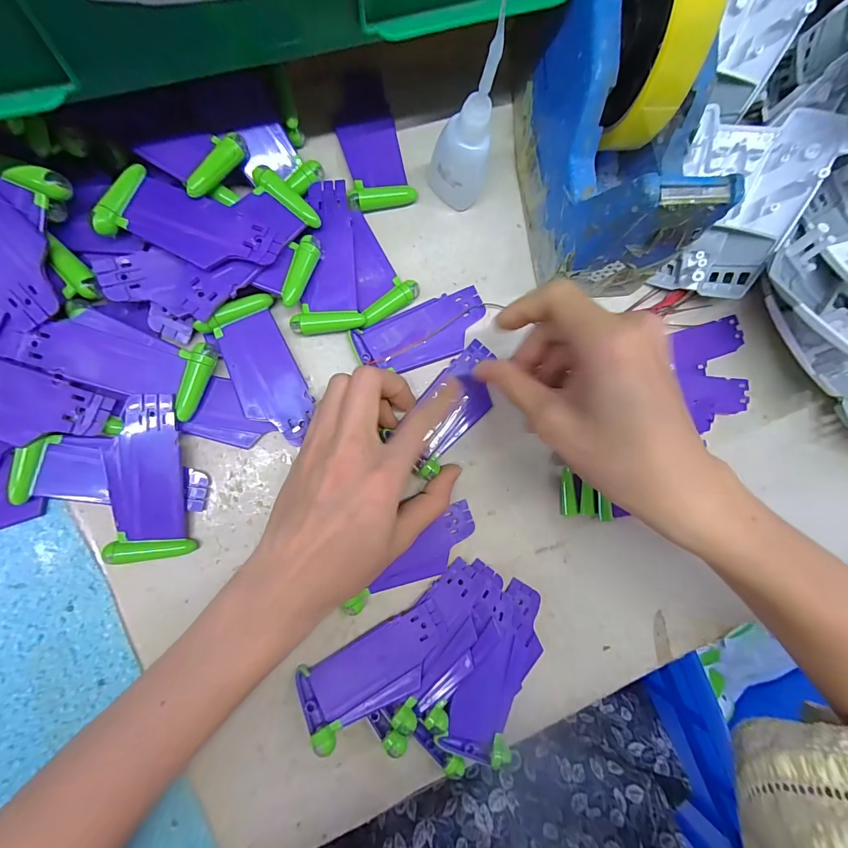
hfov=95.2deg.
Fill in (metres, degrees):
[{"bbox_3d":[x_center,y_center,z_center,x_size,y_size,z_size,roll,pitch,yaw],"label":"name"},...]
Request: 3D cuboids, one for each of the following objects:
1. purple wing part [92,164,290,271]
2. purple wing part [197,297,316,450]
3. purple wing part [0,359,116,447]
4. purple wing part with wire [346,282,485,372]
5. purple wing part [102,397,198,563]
[{"bbox_3d":[-0.124,-0.105,0.208,0.087,0.013,0.040,23,84,-7],"label":"purple wing part"},{"bbox_3d":[-0.092,-0.029,0.224,0.039,0.007,0.083,-27,91,-9],"label":"purple wing part"},{"bbox_3d":[-0.212,-0.012,0.192,0.086,0.011,0.037,17,84,-7],"label":"purple wing part"},{"bbox_3d":[0.000,-0.058,0.250,0.088,0.010,0.036,-23,91,-9],"label":"purple wing part with wire"},{"bbox_3d":[-0.153,0.030,0.212,0.037,0.009,0.089,-5,88,-9],"label":"purple wing part"}]

